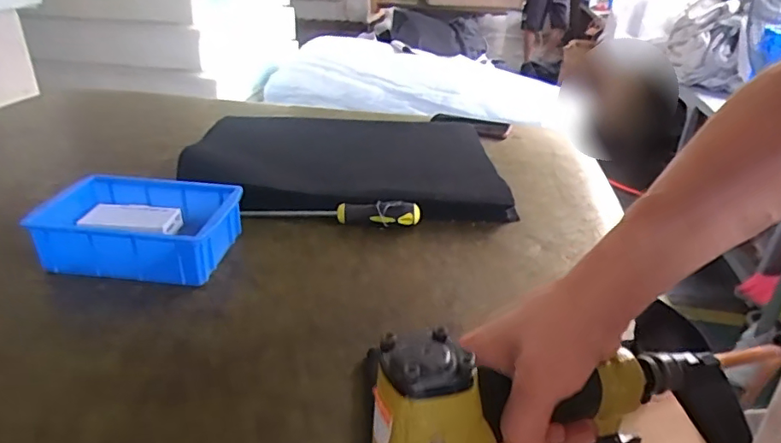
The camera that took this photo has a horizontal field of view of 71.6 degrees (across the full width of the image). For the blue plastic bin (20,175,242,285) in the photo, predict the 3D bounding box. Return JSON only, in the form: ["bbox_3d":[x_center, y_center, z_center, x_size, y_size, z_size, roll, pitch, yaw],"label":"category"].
[{"bbox_3d":[-0.275,0.009,0.610,0.186,0.069,0.128,5,29,4],"label":"blue plastic bin"}]

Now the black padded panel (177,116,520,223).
[{"bbox_3d":[-0.071,-0.099,0.862,0.467,0.046,0.352,0,29,-7],"label":"black padded panel"}]

